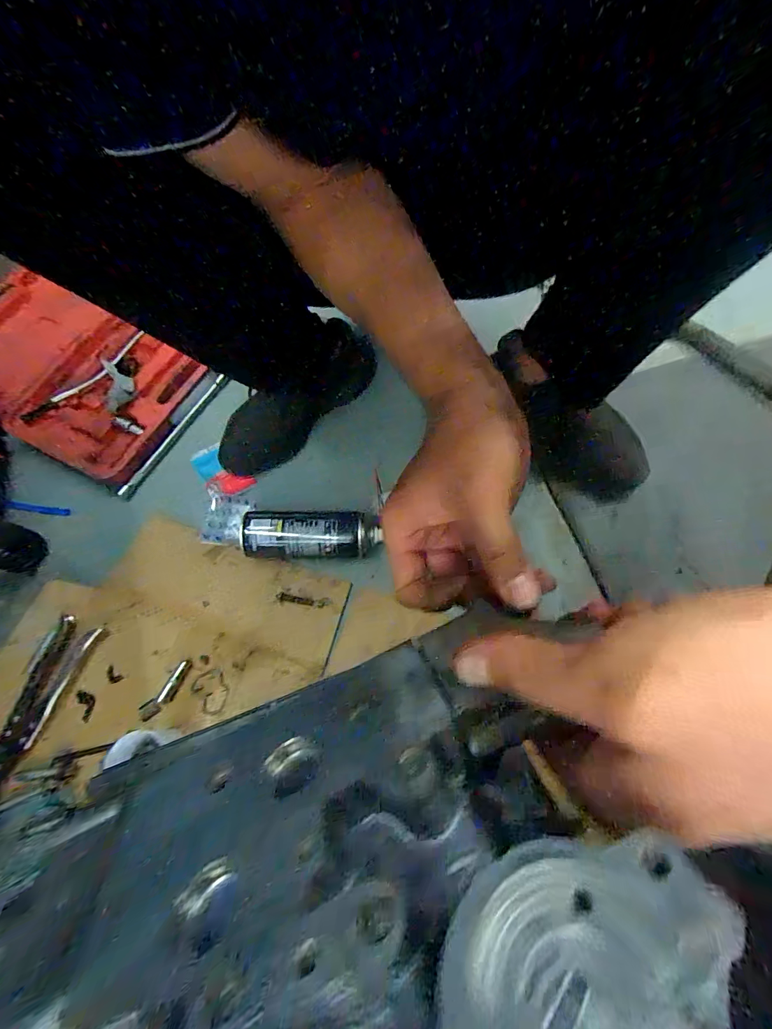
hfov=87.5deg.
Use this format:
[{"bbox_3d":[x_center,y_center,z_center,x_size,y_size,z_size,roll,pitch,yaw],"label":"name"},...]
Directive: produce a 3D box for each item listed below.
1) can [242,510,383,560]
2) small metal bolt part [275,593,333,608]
[{"bbox_3d":[-0.097,0.032,0.542,0.183,0.055,0.062,-2,67,2],"label":"can"},{"bbox_3d":[-0.109,0.114,0.534,0.072,0.006,0.012,5,68,5],"label":"small metal bolt part"}]

